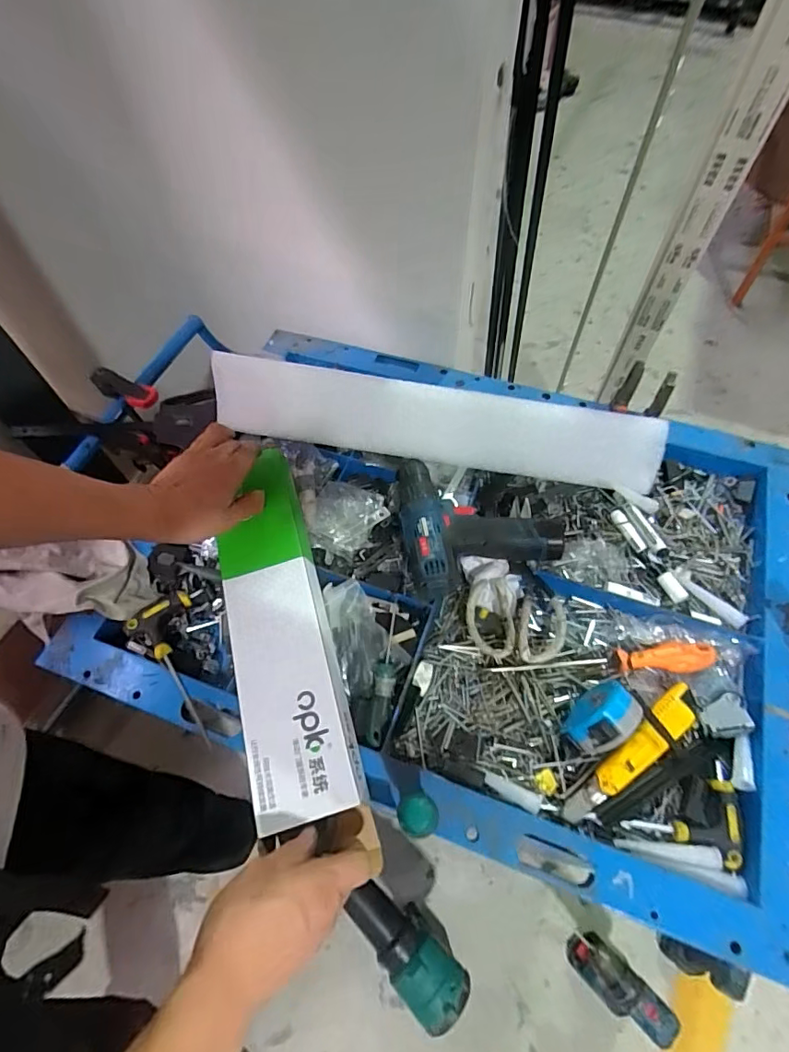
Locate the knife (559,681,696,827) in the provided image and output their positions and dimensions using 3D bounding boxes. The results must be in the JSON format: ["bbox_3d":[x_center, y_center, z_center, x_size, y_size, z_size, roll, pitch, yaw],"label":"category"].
[{"bbox_3d":[0.241,0.230,0.516,0.185,0.015,0.033,-34,65,-17],"label":"knife"}]

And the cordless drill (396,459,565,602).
[{"bbox_3d":[0.092,-0.014,0.620,0.175,0.058,0.185,-10,60,-5],"label":"cordless drill"}]

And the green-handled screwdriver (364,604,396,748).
[{"bbox_3d":[-0.008,0.154,0.551,0.025,0.021,0.152,11,61,8],"label":"green-handled screwdriver"}]

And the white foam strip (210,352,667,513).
[{"bbox_3d":[0.055,-0.122,0.636,0.554,0.102,0.018,9,32,0],"label":"white foam strip"}]

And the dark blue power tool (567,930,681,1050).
[{"bbox_3d":[0.389,0.811,0.921,0.066,0.227,0.142,-39,66,-19],"label":"dark blue power tool"}]

